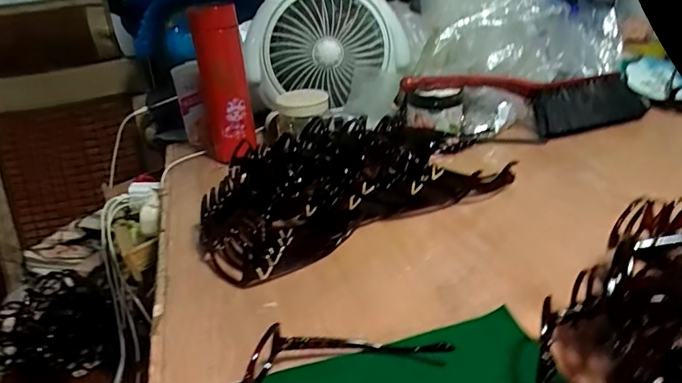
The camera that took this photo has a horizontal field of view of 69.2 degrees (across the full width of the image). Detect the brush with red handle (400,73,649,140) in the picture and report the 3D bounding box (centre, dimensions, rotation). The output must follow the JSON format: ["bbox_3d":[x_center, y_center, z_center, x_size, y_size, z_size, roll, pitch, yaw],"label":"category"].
[{"bbox_3d":[0.290,-0.145,0.768,0.402,0.086,0.117,4,27,-8],"label":"brush with red handle"}]

